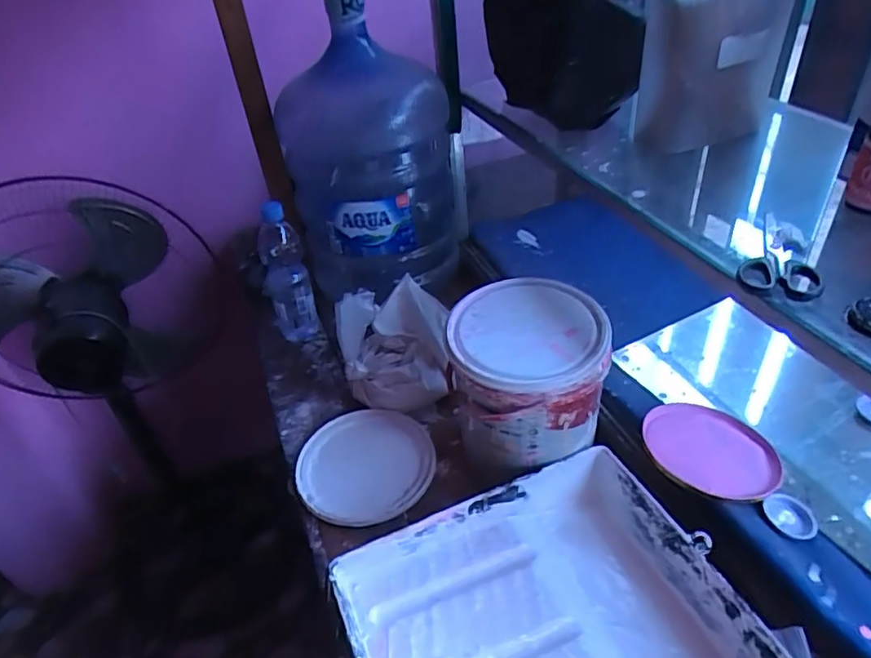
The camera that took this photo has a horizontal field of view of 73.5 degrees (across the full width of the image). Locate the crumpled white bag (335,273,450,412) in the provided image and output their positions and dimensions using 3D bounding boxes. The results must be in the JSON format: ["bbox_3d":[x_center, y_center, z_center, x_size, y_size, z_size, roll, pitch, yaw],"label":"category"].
[{"bbox_3d":[-0.056,0.029,0.846,0.159,0.135,0.136,-11,38,-6],"label":"crumpled white bag"}]

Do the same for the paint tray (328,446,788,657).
[{"bbox_3d":[0.103,0.286,0.550,0.335,0.069,0.285,-19,39,-15],"label":"paint tray"}]

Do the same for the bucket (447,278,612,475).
[{"bbox_3d":[0.110,0.058,0.689,0.172,0.165,0.162,-3,38,5],"label":"bucket"}]

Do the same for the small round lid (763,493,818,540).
[{"bbox_3d":[0.372,0.195,0.607,0.057,0.007,0.048,-3,49,-18],"label":"small round lid"}]

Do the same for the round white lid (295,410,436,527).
[{"bbox_3d":[-0.094,0.175,0.760,0.178,0.018,0.166,-4,38,3],"label":"round white lid"}]

